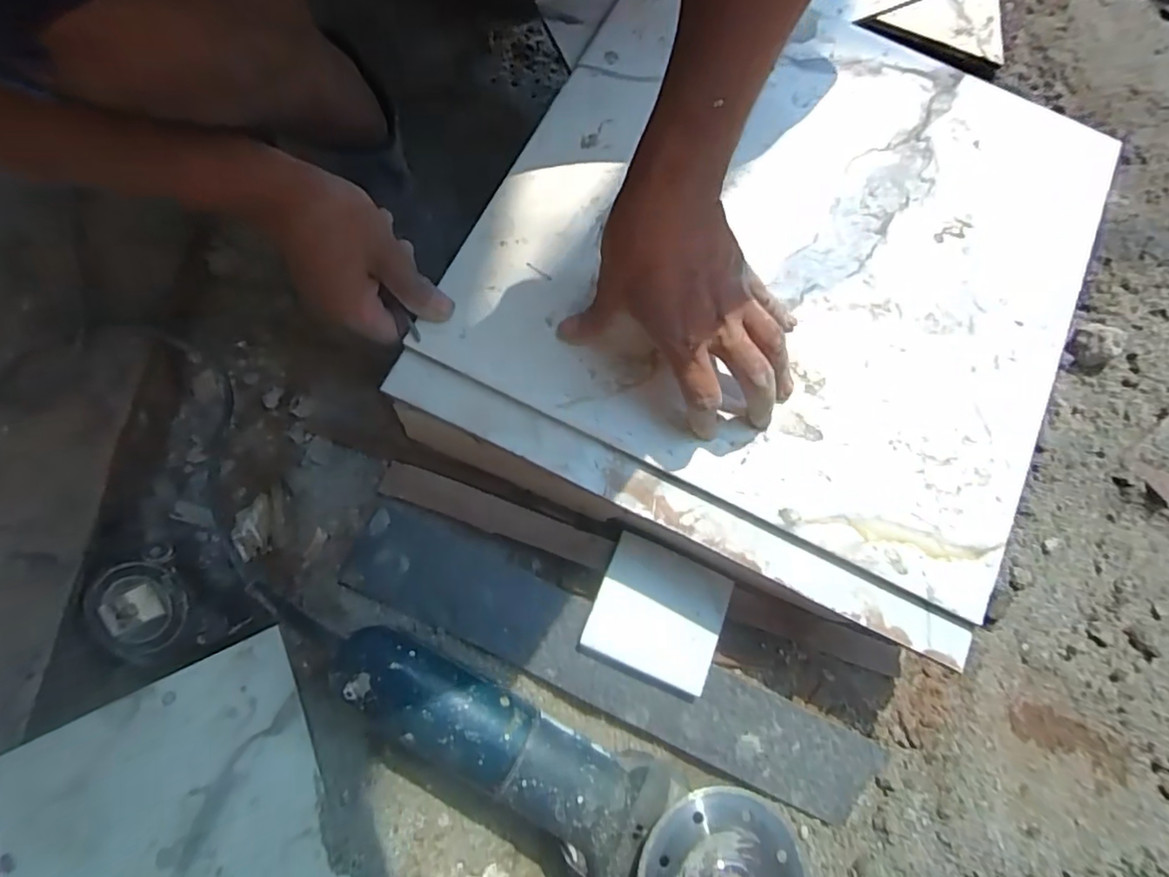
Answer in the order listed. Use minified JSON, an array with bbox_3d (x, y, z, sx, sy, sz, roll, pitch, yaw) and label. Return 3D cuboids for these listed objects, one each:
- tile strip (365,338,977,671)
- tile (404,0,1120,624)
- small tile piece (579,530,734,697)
[{"bbox_3d":[0.052,0.044,0.380,0.392,0.006,0.028,26,83,3],"label":"tile strip"},{"bbox_3d":[0.149,-0.149,0.432,0.399,0.011,0.397,26,75,3],"label":"tile"},{"bbox_3d":[0.052,0.120,0.421,0.087,0.010,0.083,21,77,8],"label":"small tile piece"}]

